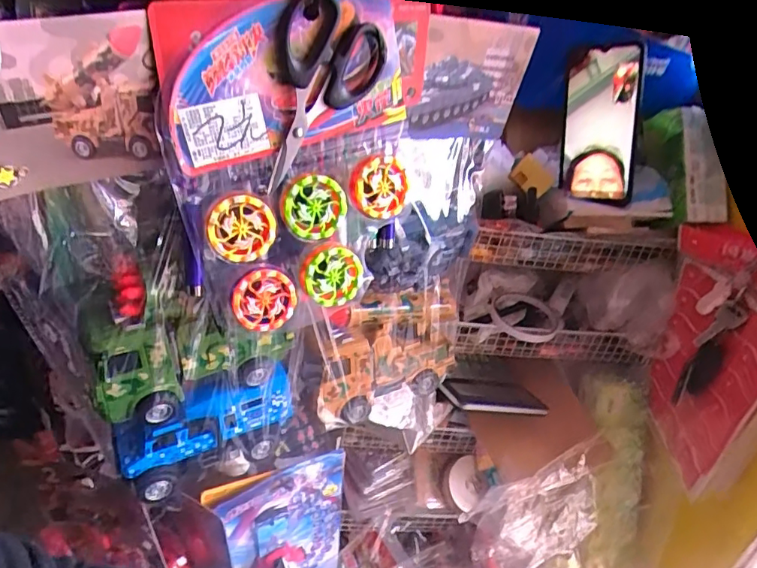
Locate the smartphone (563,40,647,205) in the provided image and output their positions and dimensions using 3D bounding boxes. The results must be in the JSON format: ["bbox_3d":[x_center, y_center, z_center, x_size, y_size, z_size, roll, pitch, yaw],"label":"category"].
[{"bbox_3d":[0.237,-0.166,0.568,0.074,0.159,0.016,8,17,34],"label":"smartphone"}]

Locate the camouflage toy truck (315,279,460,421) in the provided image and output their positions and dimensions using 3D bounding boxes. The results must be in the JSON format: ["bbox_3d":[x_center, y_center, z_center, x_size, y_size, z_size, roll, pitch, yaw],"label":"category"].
[{"bbox_3d":[0.016,0.064,0.508,0.164,0.104,0.050,-16,38,-33],"label":"camouflage toy truck"}]

